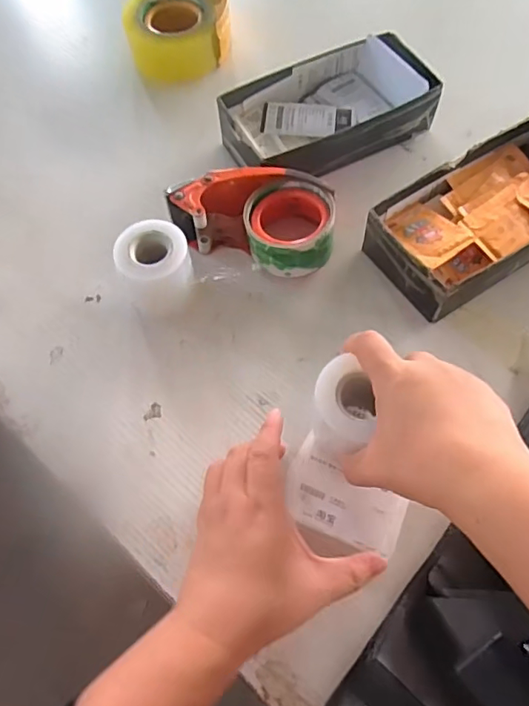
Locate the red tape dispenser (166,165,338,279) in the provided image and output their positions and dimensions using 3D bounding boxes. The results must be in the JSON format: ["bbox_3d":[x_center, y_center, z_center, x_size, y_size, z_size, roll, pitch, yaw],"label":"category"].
[{"bbox_3d":[-0.008,-0.129,0.496,0.151,0.058,0.089,17,68,9],"label":"red tape dispenser"}]

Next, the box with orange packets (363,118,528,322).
[{"bbox_3d":[0.212,-0.131,0.493,0.225,0.061,0.113,-32,69,-11],"label":"box with orange packets"}]

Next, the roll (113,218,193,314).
[{"bbox_3d":[-0.093,-0.070,0.466,0.060,0.071,0.065,-1,66,2],"label":"roll"}]

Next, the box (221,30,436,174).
[{"bbox_3d":[0.066,-0.250,0.552,0.206,0.061,0.114,-30,68,-10],"label":"box"}]

